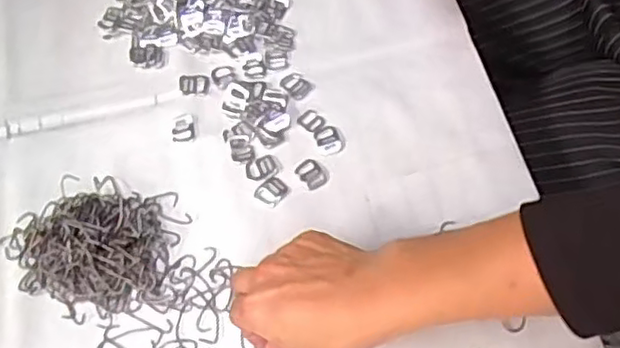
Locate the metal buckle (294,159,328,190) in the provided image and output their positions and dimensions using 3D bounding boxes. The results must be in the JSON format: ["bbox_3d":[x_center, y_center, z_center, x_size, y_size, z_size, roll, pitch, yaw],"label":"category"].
[{"bbox_3d":[0.001,-0.001,0.494,0.017,0.004,0.025,-32,64,-14],"label":"metal buckle"}]

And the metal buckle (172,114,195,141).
[{"bbox_3d":[-0.099,-0.037,0.518,0.018,0.006,0.023,-3,61,2],"label":"metal buckle"}]

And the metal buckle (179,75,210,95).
[{"bbox_3d":[-0.094,-0.073,0.538,0.024,0.007,0.018,-8,61,-1],"label":"metal buckle"}]

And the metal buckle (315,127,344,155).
[{"bbox_3d":[0.015,-0.026,0.508,0.019,0.004,0.025,-24,63,-10],"label":"metal buckle"}]

